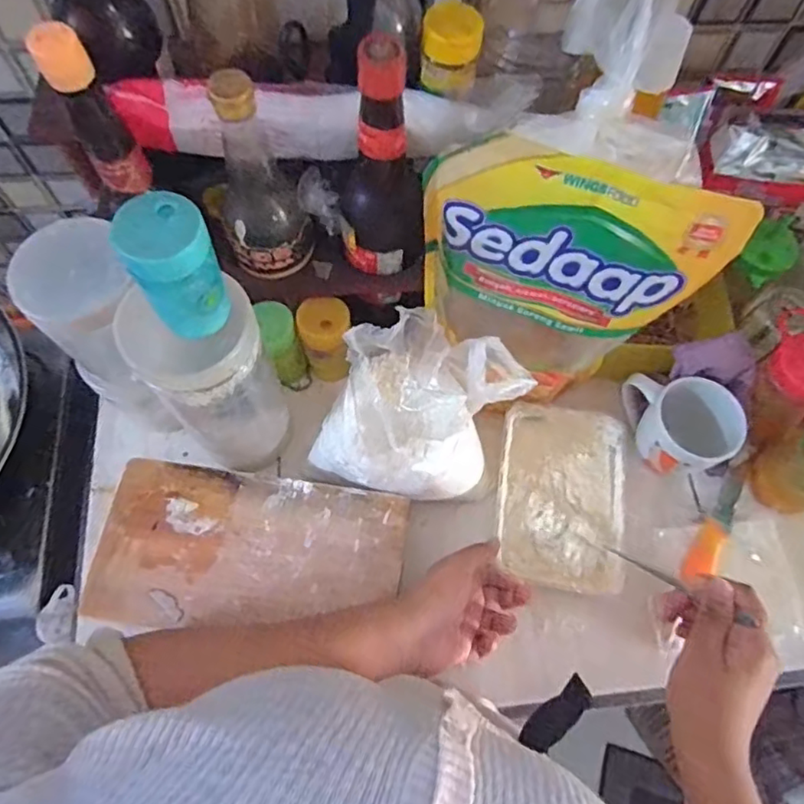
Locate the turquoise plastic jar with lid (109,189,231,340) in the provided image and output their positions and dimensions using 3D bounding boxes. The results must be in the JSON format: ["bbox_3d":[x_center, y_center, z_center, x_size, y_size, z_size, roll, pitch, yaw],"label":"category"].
[{"bbox_3d":[-0.133,-0.079,0.356,0.046,0.082,0.042,0,68,-1],"label":"turquoise plastic jar with lid"}]

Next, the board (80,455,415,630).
[{"bbox_3d":[-0.124,0.123,0.496,0.245,0.007,0.125,6,68,1],"label":"board"}]

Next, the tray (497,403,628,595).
[{"bbox_3d":[0.147,0.087,0.563,0.111,0.033,0.165,9,68,2],"label":"tray"}]

